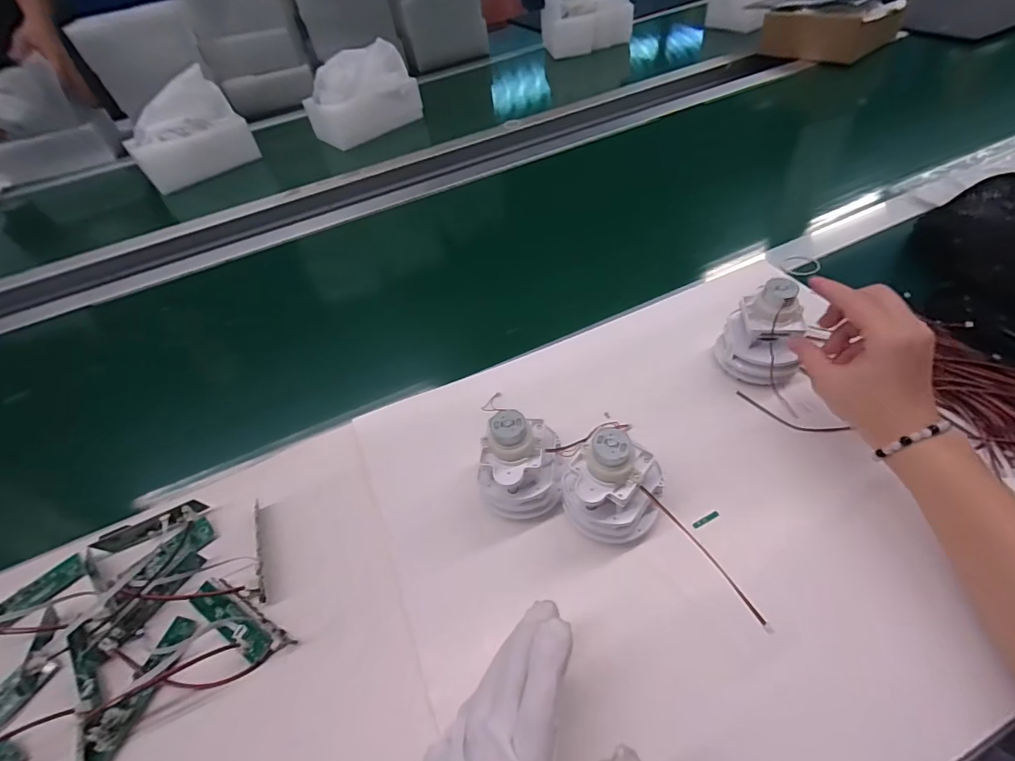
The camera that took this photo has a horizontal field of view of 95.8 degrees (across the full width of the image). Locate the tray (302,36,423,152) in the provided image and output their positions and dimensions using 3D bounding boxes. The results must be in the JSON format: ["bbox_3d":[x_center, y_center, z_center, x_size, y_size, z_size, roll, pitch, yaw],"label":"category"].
[{"bbox_3d":[-0.297,-0.586,0.936,0.209,0.125,0.128,-32,52,-18],"label":"tray"}]

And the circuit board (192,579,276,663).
[{"bbox_3d":[-0.195,0.166,0.324,0.081,0.012,0.022,21,56,24],"label":"circuit board"}]

